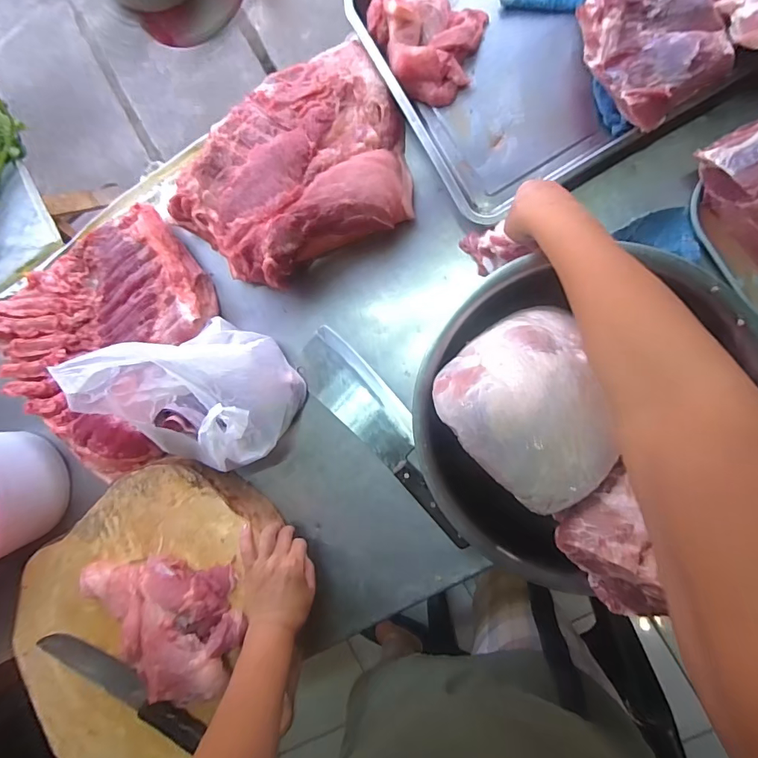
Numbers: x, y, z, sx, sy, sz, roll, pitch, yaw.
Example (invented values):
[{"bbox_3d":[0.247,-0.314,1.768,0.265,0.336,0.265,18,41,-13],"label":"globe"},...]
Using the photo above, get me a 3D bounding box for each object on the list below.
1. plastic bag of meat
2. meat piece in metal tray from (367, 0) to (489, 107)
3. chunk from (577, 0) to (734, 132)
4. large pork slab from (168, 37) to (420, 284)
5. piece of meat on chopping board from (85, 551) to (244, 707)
[{"bbox_3d":[-0.246,0.021,0.607,0.240,0.184,0.178,3,92,9],"label":"plastic bag of meat"},{"bbox_3d":[0.063,-0.467,0.611,0.160,0.043,0.139,42,97,6],"label":"meat piece in metal tray"},{"bbox_3d":[0.318,-0.395,0.515,0.121,0.060,0.162,-27,87,9],"label":"chunk"},{"bbox_3d":[-0.129,-0.280,0.628,0.350,0.074,0.253,-29,87,9],"label":"large pork slab"},{"bbox_3d":[-0.292,0.322,0.585,0.221,0.058,0.155,5,92,9],"label":"piece of meat on chopping board"}]

